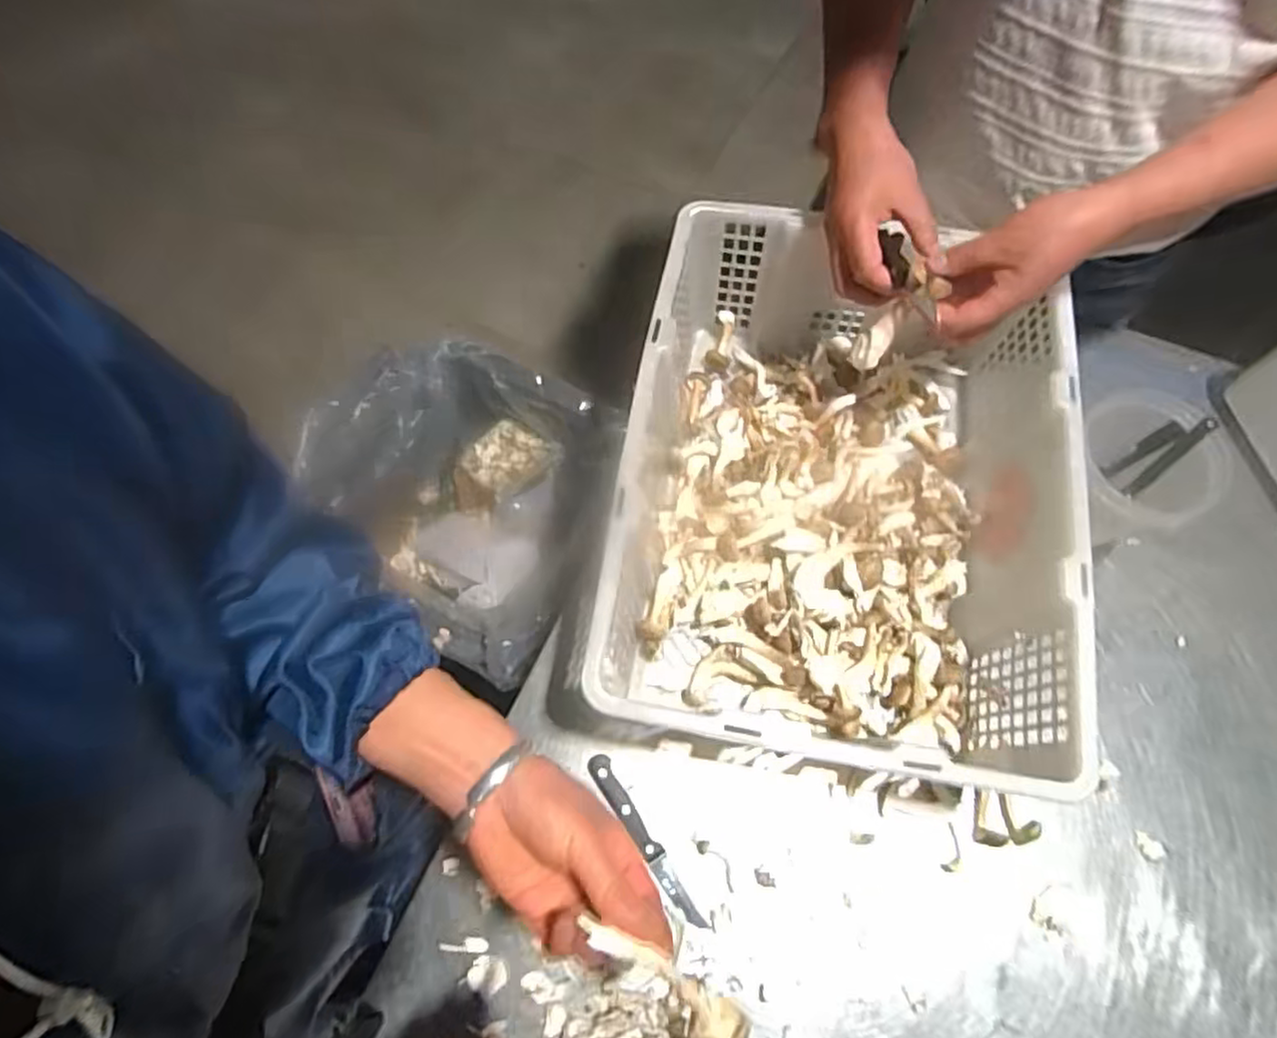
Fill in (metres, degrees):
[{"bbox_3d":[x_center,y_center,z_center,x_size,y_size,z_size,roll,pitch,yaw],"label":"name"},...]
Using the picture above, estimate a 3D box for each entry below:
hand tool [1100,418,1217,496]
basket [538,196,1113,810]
[{"bbox_3d":[0.467,-0.060,0.622,0.013,0.088,0.034,-3,57,-44],"label":"hand tool"},{"bbox_3d":[0.181,-0.012,0.628,0.411,0.198,0.480,13,67,9],"label":"basket"}]

